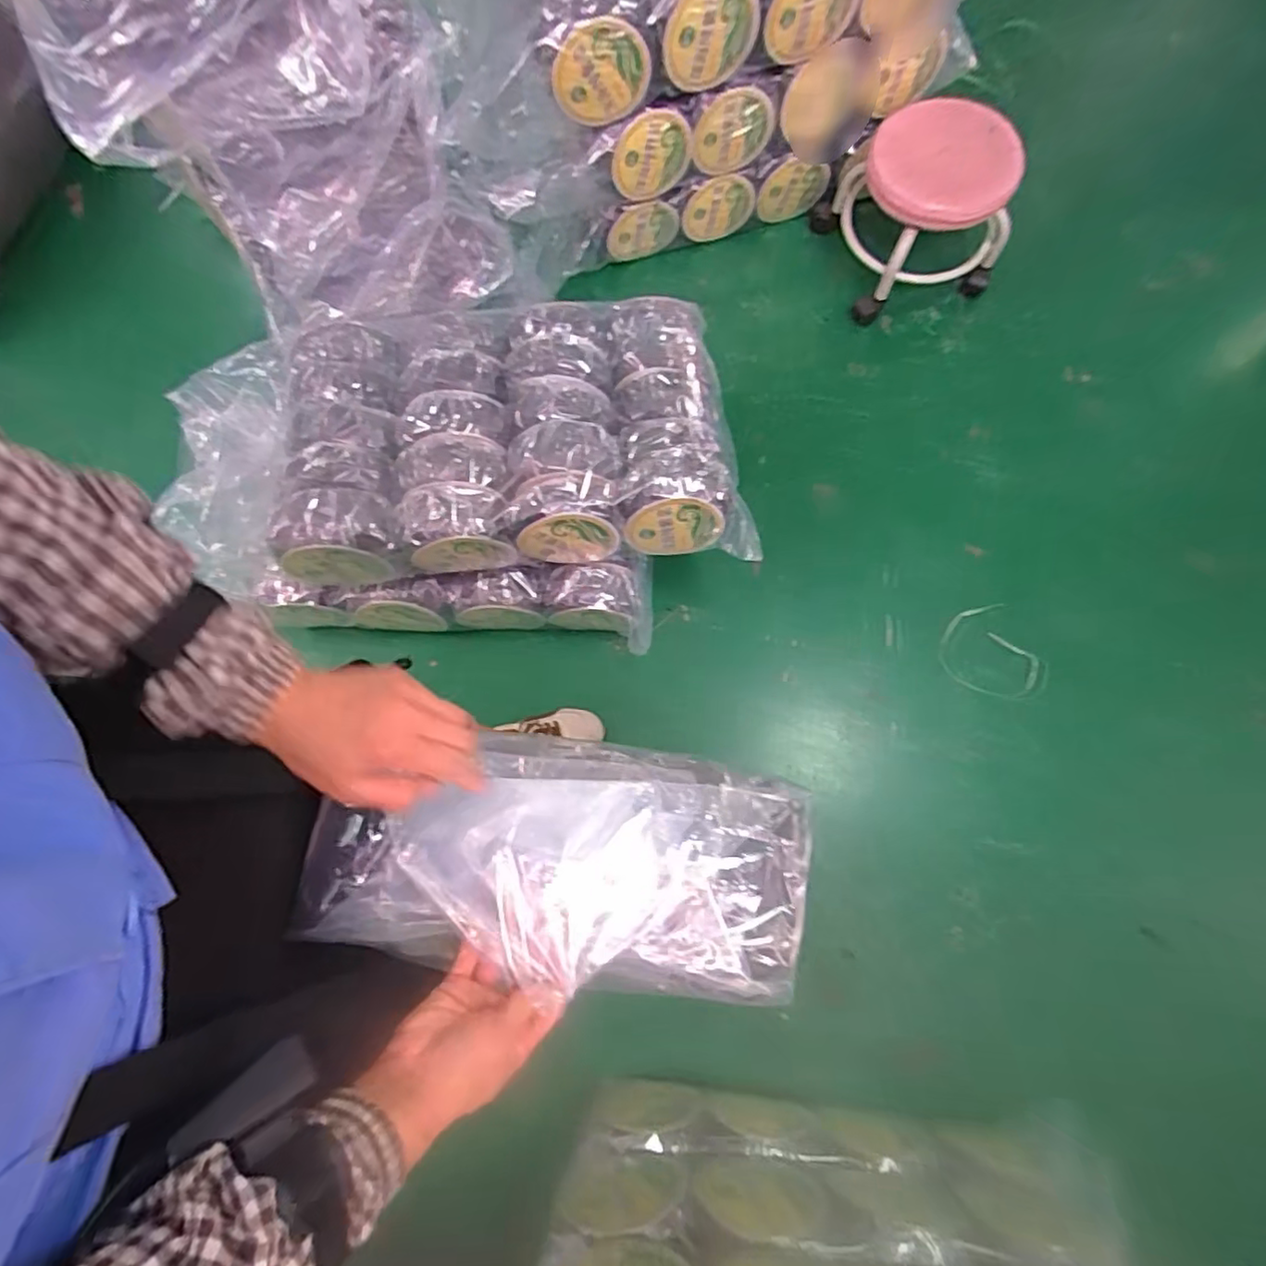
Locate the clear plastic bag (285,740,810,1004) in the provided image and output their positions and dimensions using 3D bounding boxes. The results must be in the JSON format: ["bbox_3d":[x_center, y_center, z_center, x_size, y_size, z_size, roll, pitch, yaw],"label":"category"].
[{"bbox_3d":[-0.057,0.179,0.482,0.377,0.052,0.179,1,76,-1],"label":"clear plastic bag"}]

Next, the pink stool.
[{"bbox_3d":[0.576,-0.855,1.263,0.290,0.270,0.282,-15,76,-2],"label":"pink stool"}]

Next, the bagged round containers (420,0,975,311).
[{"bbox_3d":[0.097,-1.092,1.200,0.929,0.503,0.414,-17,76,-2],"label":"bagged round containers"}]

